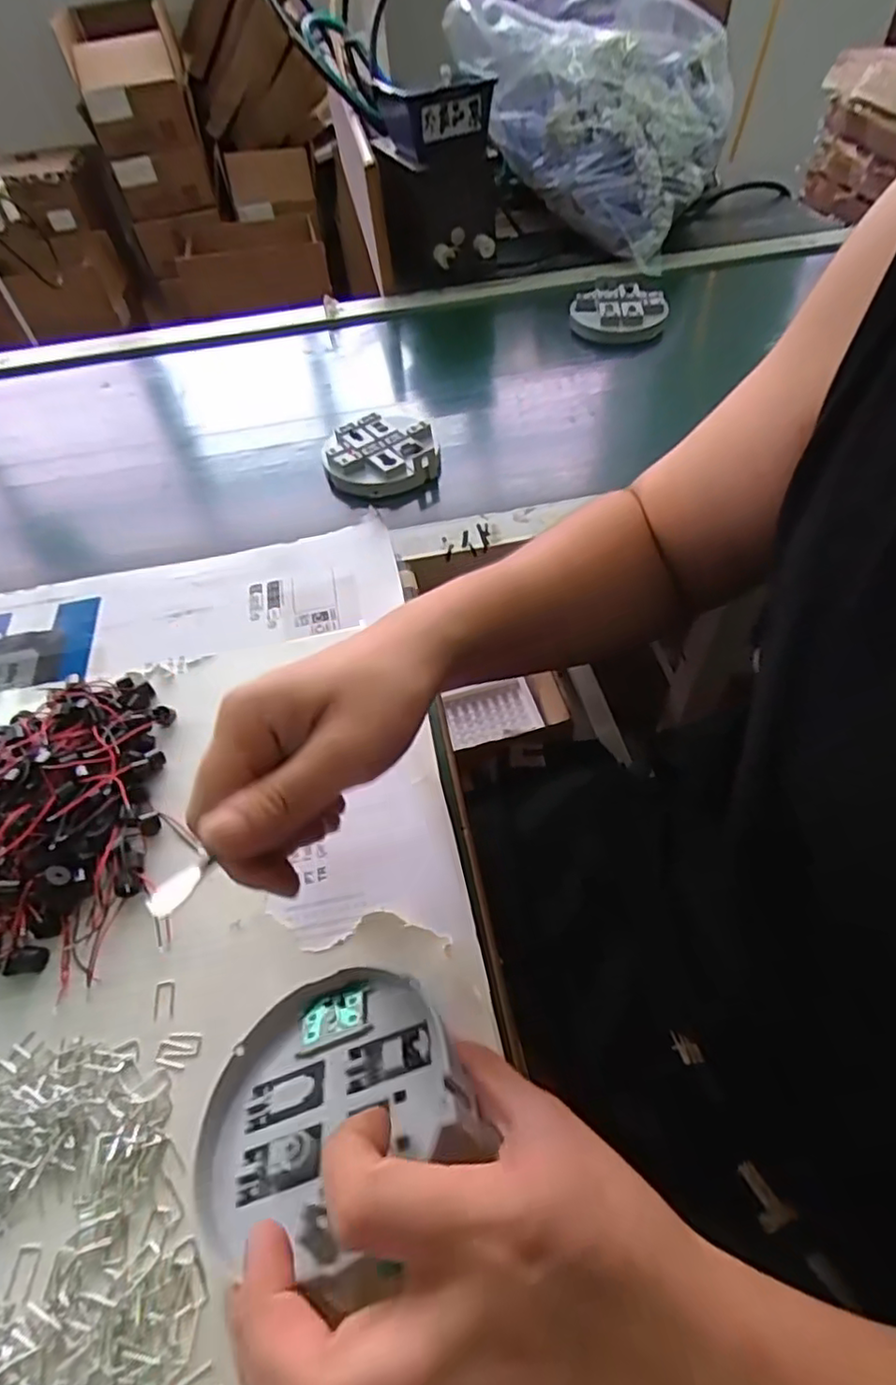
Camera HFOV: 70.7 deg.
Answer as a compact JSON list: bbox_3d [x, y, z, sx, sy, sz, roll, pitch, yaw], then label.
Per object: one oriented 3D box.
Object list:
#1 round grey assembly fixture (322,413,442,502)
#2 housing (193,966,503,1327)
[{"bbox_3d":[-0.060,-0.209,0.555,0.092,0.030,0.083,-33,57,-20],"label":"round grey assembly fixture"},{"bbox_3d":[-0.046,0.164,0.239,0.108,0.021,0.110,-19,32,13],"label":"housing"}]

